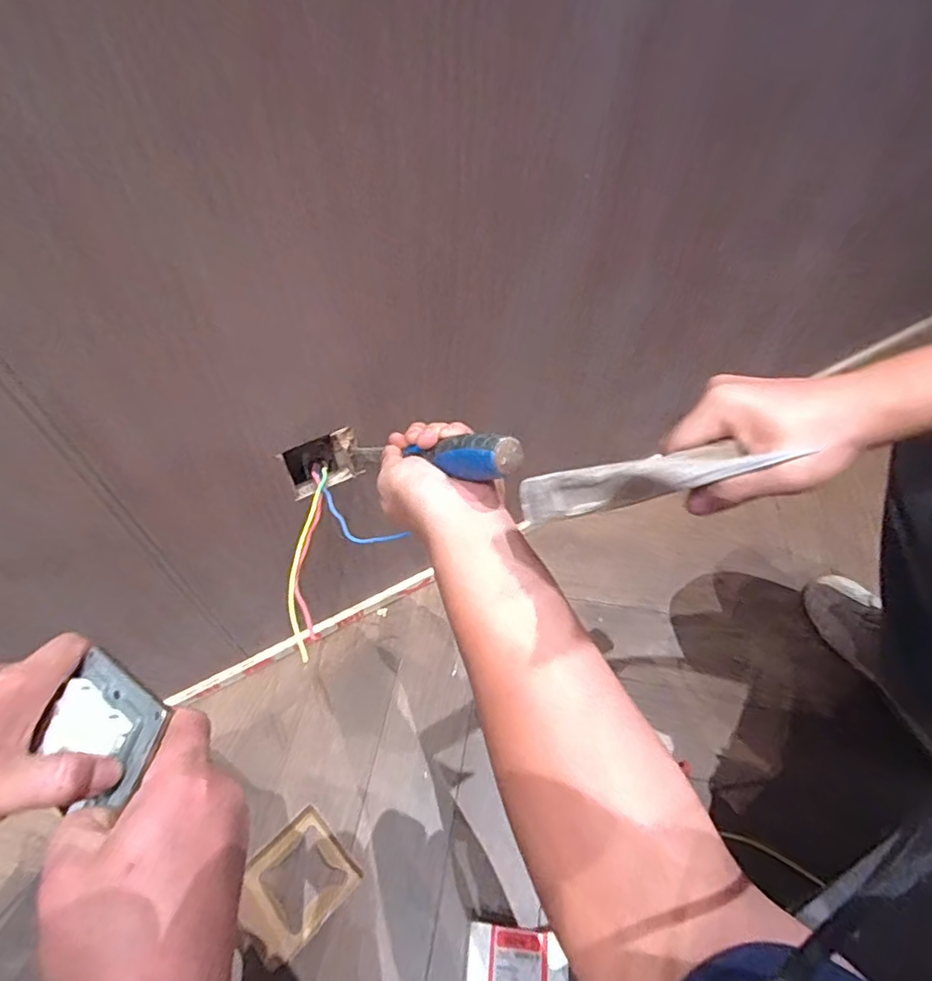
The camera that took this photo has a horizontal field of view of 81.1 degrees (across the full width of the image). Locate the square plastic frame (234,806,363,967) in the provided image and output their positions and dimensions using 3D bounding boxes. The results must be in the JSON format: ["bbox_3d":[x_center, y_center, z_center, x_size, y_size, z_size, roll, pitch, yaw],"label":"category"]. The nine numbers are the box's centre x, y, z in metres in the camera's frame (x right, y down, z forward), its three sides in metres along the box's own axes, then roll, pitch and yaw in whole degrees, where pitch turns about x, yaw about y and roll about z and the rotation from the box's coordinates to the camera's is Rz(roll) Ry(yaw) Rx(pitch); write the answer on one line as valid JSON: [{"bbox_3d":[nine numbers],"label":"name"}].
[{"bbox_3d":[-0.186,0.423,0.589,0.102,0.020,0.113,36,61,27],"label":"square plastic frame"}]

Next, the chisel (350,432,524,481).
[{"bbox_3d":[-0.038,-0.030,0.437,0.026,0.026,0.242,-35,21,-25],"label":"chisel"}]

